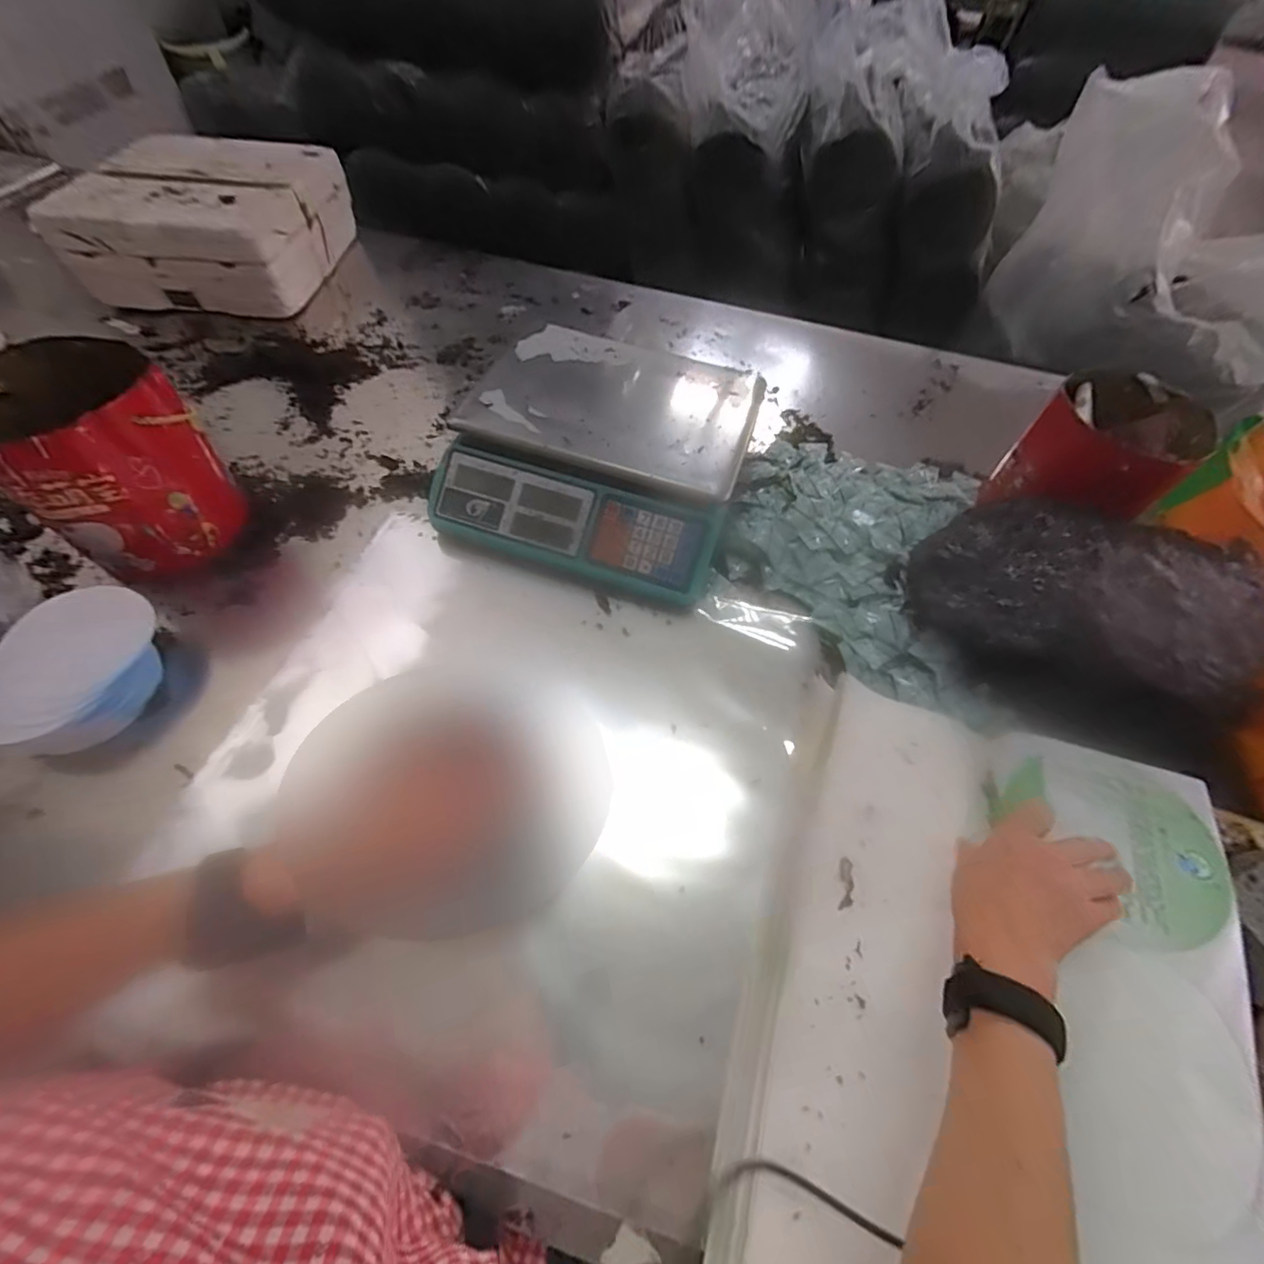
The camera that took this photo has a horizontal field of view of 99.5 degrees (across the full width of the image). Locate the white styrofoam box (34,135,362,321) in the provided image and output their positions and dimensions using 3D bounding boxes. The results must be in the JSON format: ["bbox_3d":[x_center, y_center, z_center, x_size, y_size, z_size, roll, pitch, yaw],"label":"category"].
[{"bbox_3d":[-0.636,-0.625,0.838,0.321,0.148,0.282,1,59,-3],"label":"white styrofoam box"}]

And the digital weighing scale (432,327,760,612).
[{"bbox_3d":[-0.036,-0.215,0.657,0.321,0.113,0.321,16,60,6],"label":"digital weighing scale"}]

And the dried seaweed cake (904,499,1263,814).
[{"bbox_3d":[0.432,-0.027,0.524,0.276,0.148,0.184,41,65,19],"label":"dried seaweed cake"}]

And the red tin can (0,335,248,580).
[{"bbox_3d":[-0.536,-0.176,0.557,0.172,0.184,0.154,41,65,19],"label":"red tin can"}]

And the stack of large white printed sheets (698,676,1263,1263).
[{"bbox_3d":[0.264,0.287,0.385,0.328,0.074,0.480,20,58,8],"label":"stack of large white printed sheets"}]

